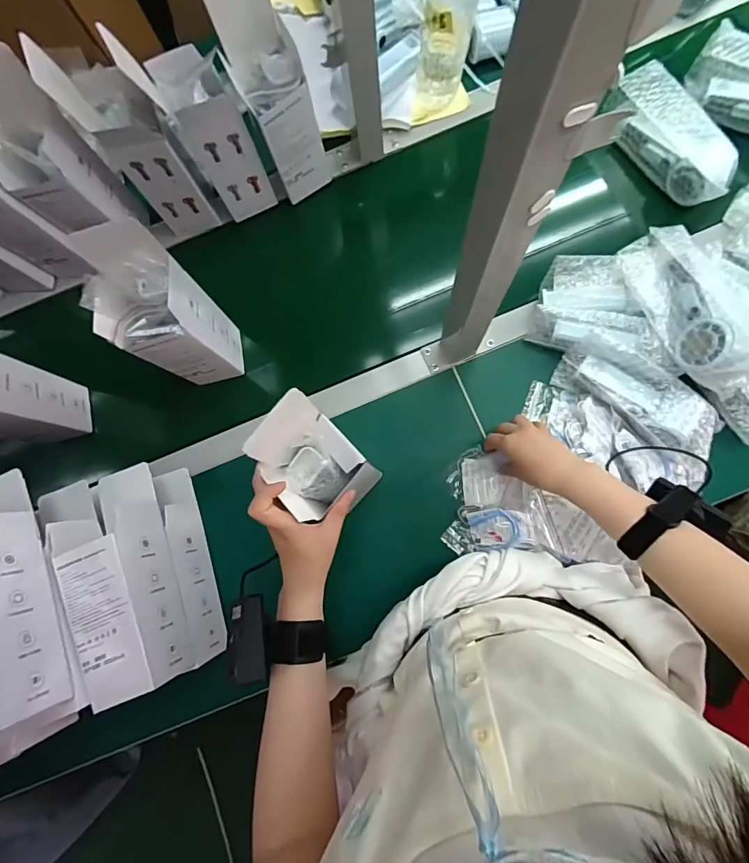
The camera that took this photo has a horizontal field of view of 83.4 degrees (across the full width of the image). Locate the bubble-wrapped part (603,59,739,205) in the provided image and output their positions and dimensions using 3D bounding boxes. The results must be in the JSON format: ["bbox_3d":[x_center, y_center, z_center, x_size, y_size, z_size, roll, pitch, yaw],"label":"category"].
[{"bbox_3d":[0.409,-0.404,0.579,0.062,0.059,0.204,-33,81,-2],"label":"bubble-wrapped part"}]

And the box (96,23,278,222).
[{"bbox_3d":[-0.210,-0.376,0.532,0.096,0.221,0.080,-26,81,-1],"label":"box"}]

